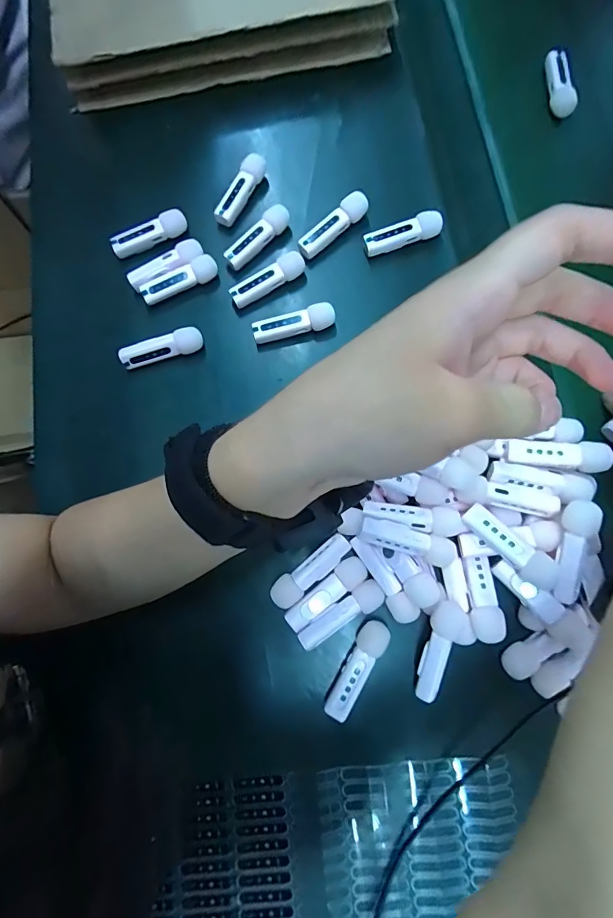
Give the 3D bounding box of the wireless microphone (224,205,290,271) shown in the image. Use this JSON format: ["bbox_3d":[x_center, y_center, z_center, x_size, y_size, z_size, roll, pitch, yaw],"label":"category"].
[{"bbox_3d":[-0.040,-0.182,0.355,0.063,0.021,0.016,-40,80,-8],"label":"wireless microphone"}]

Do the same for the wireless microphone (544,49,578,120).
[{"bbox_3d":[0.224,-0.331,0.379,0.021,0.013,0.056,-15,95,-3],"label":"wireless microphone"}]

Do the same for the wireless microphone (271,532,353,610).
[{"bbox_3d":[0.003,0.078,0.301,0.064,0.020,0.020,-41,80,-8],"label":"wireless microphone"}]

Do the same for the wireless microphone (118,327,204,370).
[{"bbox_3d":[-0.114,-0.087,0.342,0.063,0.019,0.015,-18,78,-4],"label":"wireless microphone"}]

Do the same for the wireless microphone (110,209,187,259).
[{"bbox_3d":[-0.131,-0.187,0.358,0.063,0.014,0.017,-22,78,-5],"label":"wireless microphone"}]

